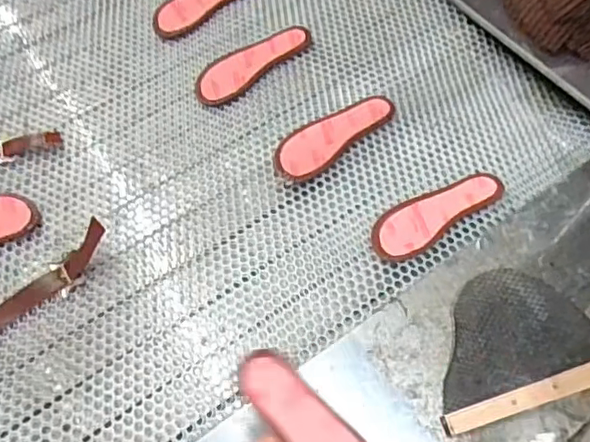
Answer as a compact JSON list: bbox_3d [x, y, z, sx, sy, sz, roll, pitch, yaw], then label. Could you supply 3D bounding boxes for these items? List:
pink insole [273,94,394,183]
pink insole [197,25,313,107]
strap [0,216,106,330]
[{"bbox_3d":[0.063,-0.141,0.912,0.223,0.018,0.085,-35,68,-17],"label":"pink insole"},{"bbox_3d":[-0.077,-0.277,0.985,0.224,0.013,0.086,-40,69,-19],"label":"pink insole"},{"bbox_3d":[-0.352,0.091,0.768,0.238,0.046,0.050,-36,68,-17],"label":"strap"}]

